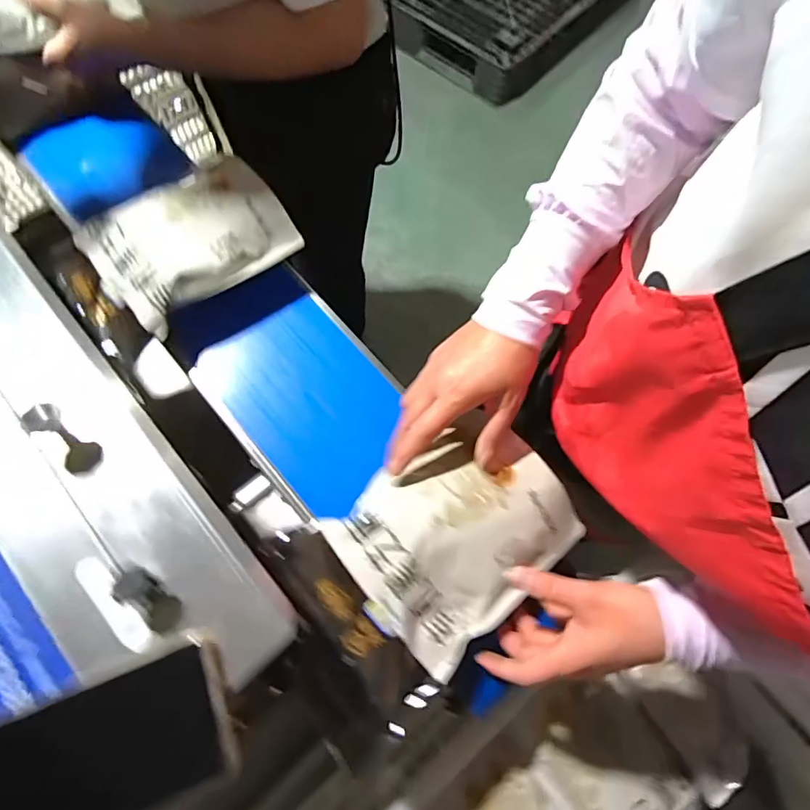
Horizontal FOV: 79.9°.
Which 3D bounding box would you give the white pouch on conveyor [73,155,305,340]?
[{"bbox_3d":[-0.203,-0.160,0.459,0.177,0.037,0.125,-38,74,-12],"label":"white pouch on conveyor"}]

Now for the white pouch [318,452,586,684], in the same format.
[{"bbox_3d":[0.045,0.100,0.382,0.168,0.020,0.140,-38,91,-12],"label":"white pouch"}]

